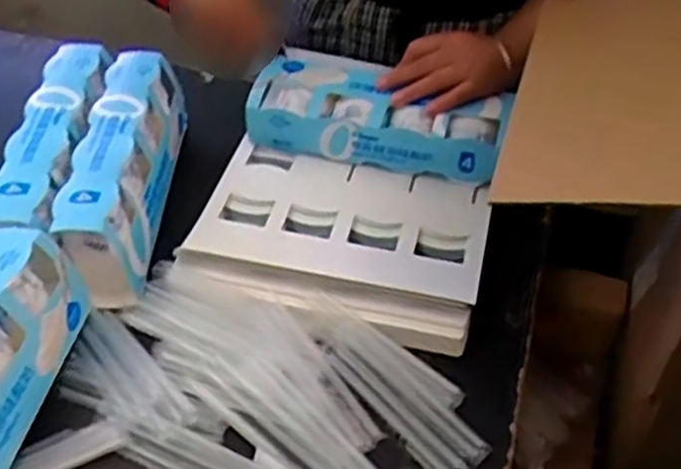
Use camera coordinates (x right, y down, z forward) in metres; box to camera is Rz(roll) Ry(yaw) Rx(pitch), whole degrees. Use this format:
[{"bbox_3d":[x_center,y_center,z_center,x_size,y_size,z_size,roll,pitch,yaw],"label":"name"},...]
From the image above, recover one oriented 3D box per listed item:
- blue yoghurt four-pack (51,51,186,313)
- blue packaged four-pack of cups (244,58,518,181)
[{"bbox_3d":[-0.209,-0.068,0.766,0.072,0.091,0.268,2,45,-1],"label":"blue yoghurt four-pack"},{"bbox_3d":[0.042,-0.122,0.831,0.267,0.060,0.091,11,45,9],"label":"blue packaged four-pack of cups"}]

